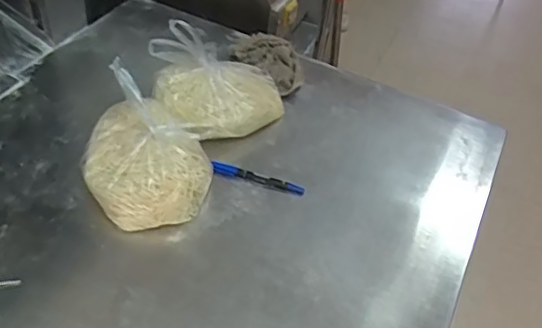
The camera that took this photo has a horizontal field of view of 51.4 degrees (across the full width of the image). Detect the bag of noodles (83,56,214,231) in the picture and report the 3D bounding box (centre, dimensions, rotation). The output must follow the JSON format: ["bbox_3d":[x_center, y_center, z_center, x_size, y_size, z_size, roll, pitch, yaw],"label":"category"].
[{"bbox_3d":[-0.160,-0.020,0.738,0.166,0.137,0.176,1,47,-12],"label":"bag of noodles"}]

